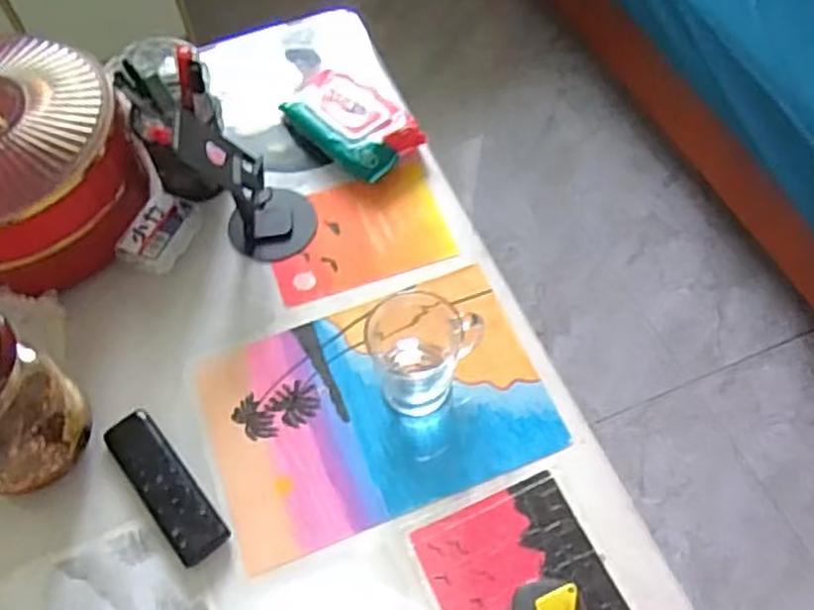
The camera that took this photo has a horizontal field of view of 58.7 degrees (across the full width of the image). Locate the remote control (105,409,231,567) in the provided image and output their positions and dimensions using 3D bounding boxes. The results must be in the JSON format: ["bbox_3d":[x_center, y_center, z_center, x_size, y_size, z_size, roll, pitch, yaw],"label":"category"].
[{"bbox_3d":[-0.211,0.153,0.626,0.045,0.023,0.149,-35,64,-18],"label":"remote control"}]

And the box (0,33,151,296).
[{"bbox_3d":[-0.388,-0.135,0.705,0.235,0.197,0.203,-39,65,-20],"label":"box"}]

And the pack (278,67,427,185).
[{"bbox_3d":[-0.066,-0.205,0.822,0.163,0.041,0.095,39,68,22],"label":"pack"}]

